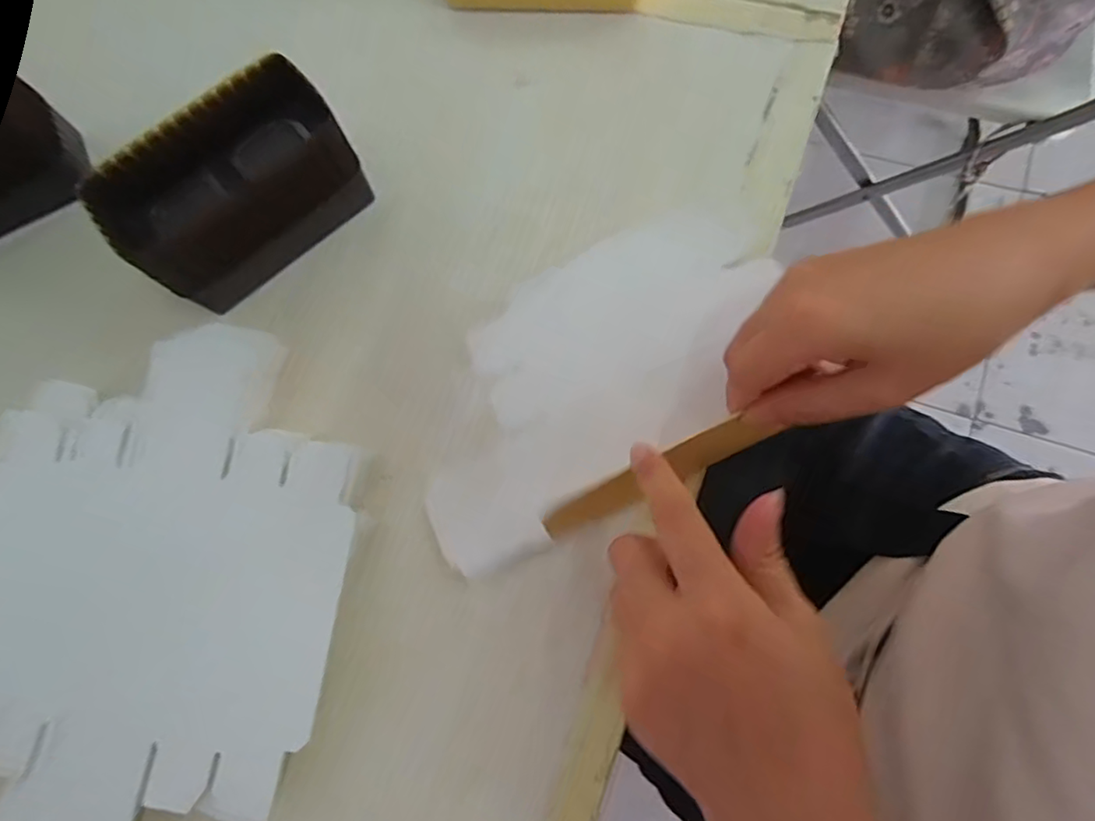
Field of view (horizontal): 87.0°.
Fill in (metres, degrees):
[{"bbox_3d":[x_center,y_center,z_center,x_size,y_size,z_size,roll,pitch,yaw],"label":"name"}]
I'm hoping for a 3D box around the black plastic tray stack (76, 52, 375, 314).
[{"bbox_3d":[-0.152,-0.109,0.293,0.115,0.059,0.071,-35,77,-3],"label":"black plastic tray stack"}]

